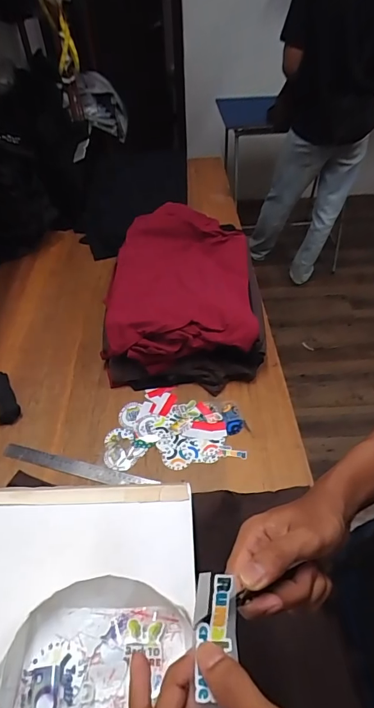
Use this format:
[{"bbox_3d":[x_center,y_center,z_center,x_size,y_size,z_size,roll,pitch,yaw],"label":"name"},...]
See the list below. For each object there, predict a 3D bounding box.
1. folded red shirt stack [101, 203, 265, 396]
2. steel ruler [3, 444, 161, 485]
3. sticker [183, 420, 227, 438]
[{"bbox_3d":[-0.010,-0.164,0.997,0.340,0.130,0.526,0,48,1],"label":"folded red shirt stack"},{"bbox_3d":[-0.206,0.213,0.754,0.298,0.009,0.031,11,47,10],"label":"steel ruler"},{"bbox_3d":[0.037,0.150,0.805,0.081,0.004,0.038,-1,49,0],"label":"sticker"}]

